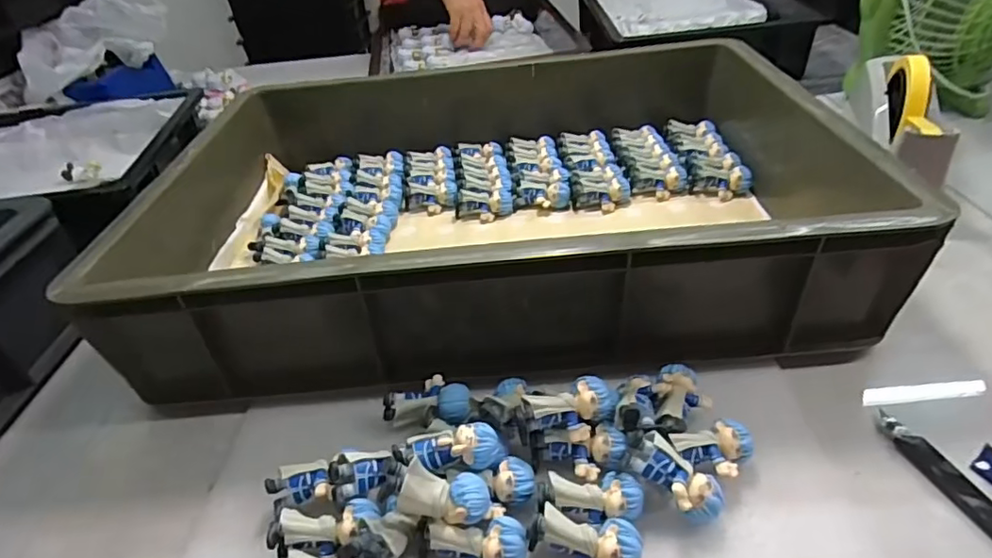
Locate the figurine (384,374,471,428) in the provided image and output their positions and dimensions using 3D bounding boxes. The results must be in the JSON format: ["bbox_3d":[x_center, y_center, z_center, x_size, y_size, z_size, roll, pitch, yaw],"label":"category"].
[{"bbox_3d":[-0.049,0.091,0.408,0.059,0.022,0.042,-14,39,-8],"label":"figurine"}]

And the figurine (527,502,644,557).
[{"bbox_3d":[0.048,0.151,0.317,0.061,0.030,0.031,6,40,16],"label":"figurine"}]

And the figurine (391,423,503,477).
[{"bbox_3d":[-0.028,0.105,0.347,0.066,0.028,0.022,-10,38,-3],"label":"figurine"}]

